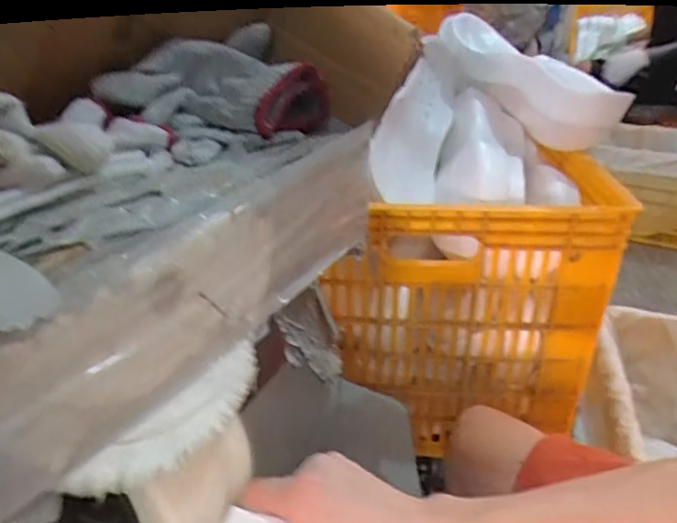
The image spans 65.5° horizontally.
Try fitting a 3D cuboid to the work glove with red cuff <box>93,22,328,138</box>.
[{"bbox_3d":[-0.105,-0.150,0.446,0.180,0.066,0.118,-7,29,-12],"label":"work glove with red cuff"}]

